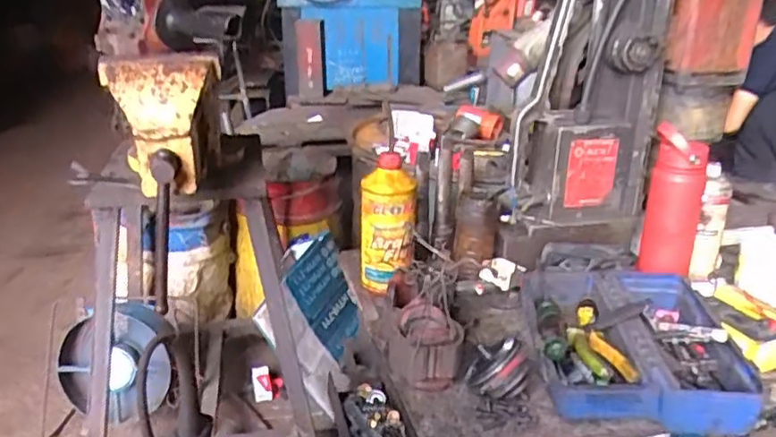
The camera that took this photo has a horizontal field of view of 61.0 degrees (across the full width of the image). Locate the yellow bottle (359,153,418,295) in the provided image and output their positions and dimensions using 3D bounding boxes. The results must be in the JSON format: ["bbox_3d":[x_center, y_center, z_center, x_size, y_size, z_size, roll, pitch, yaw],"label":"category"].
[{"bbox_3d":[-0.002,0.011,1.015,0.084,0.199,0.059,2,20,4],"label":"yellow bottle"}]

